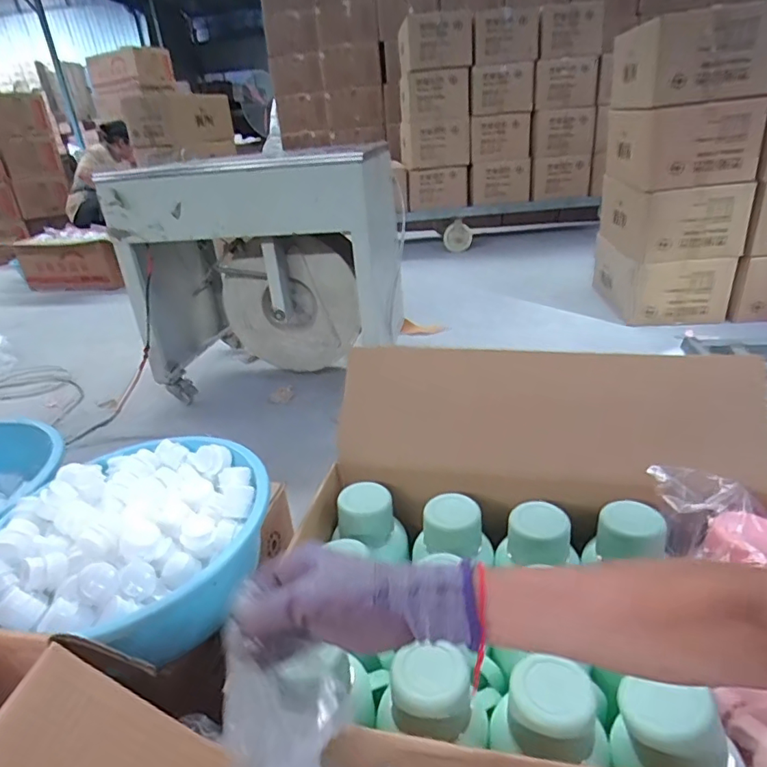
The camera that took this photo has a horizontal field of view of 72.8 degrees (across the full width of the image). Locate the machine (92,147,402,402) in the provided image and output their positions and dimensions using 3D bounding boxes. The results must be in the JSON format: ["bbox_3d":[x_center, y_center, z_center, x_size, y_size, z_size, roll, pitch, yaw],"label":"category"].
[{"bbox_3d":[-0.381,-0.389,1.723,0.775,0.653,0.513,2,27,12],"label":"machine"}]

